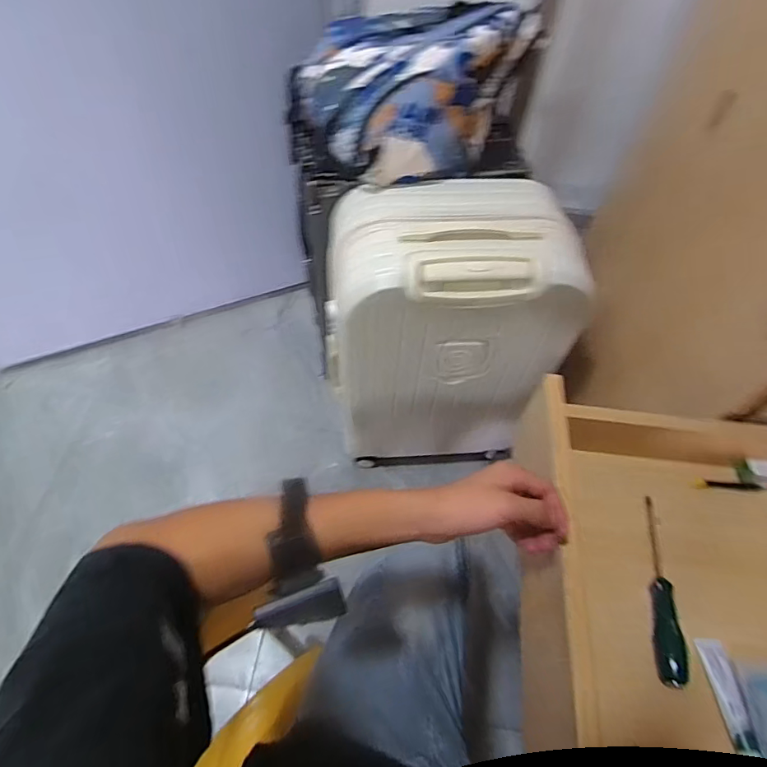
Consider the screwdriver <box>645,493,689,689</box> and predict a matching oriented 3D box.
[{"bbox_3d":[0.300,0.217,0.523,0.023,0.031,0.191,10,57,3],"label":"screwdriver"}]

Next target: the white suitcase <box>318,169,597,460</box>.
[{"bbox_3d":[0.104,-0.089,0.980,0.408,0.581,0.253,-1,57,-4],"label":"white suitcase"}]

